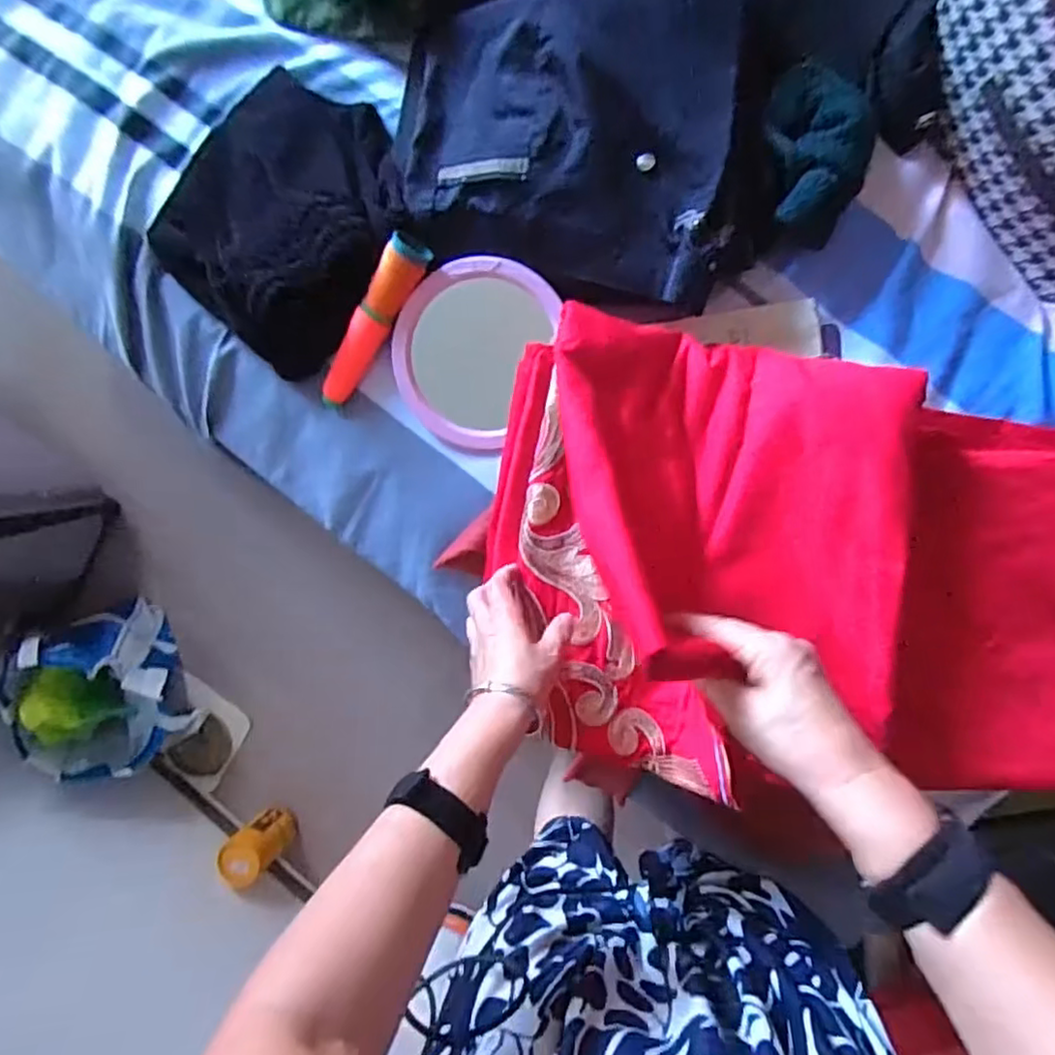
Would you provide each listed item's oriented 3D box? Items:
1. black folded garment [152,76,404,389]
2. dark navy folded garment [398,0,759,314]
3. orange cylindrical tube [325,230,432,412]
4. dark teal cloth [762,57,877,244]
[{"bbox_3d":[-0.243,-0.312,0.640,0.260,0.100,0.251,1,93,9],"label":"black folded garment"},{"bbox_3d":[0.040,-0.341,0.572,0.333,0.050,0.259,8,95,9],"label":"dark navy folded garment"},{"bbox_3d":[-0.154,-0.192,0.630,0.031,0.035,0.188,42,119,5],"label":"orange cylindrical tube"},{"bbox_3d":[0.254,-0.329,0.556,0.088,0.059,0.143,-5,93,9],"label":"dark teal cloth"}]

